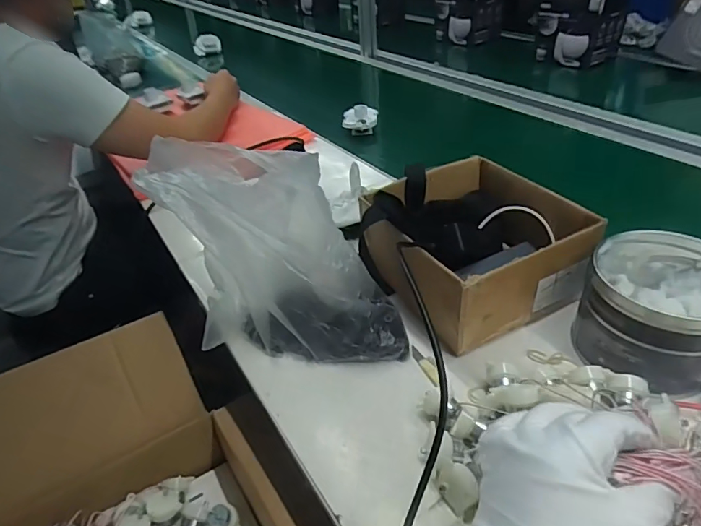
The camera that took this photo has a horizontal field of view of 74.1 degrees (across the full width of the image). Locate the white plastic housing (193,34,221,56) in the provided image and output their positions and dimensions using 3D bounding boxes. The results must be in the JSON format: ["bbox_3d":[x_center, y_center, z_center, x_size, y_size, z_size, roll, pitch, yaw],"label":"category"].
[{"bbox_3d":[-0.517,-0.784,1.672,0.099,0.063,0.034,-19,39,-17],"label":"white plastic housing"}]

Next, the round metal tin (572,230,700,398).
[{"bbox_3d":[0.295,0.040,0.448,0.125,0.098,0.134,-3,37,2],"label":"round metal tin"}]

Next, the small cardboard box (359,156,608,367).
[{"bbox_3d":[0.134,-0.023,0.544,0.208,0.103,0.213,-18,39,-17],"label":"small cardboard box"}]

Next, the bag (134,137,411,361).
[{"bbox_3d":[-0.084,-0.008,0.493,0.167,0.181,0.270,-30,44,-29],"label":"bag"}]

